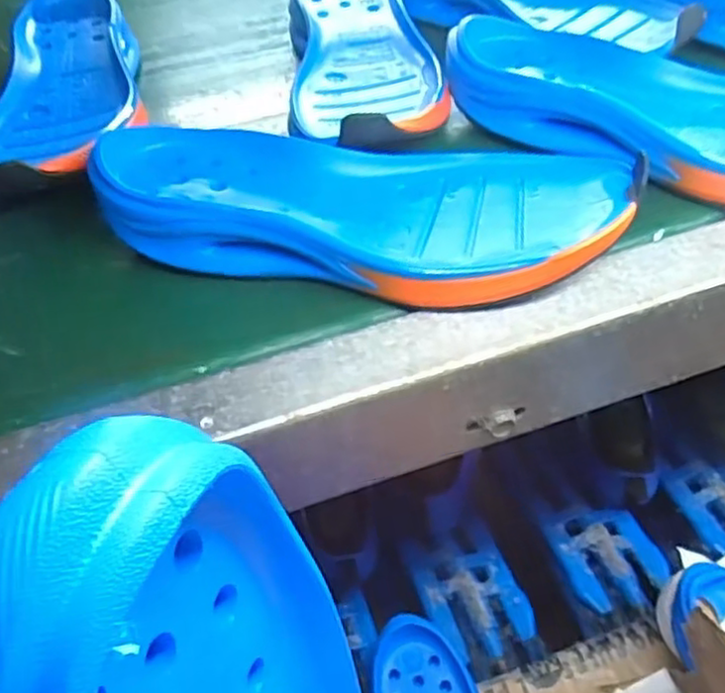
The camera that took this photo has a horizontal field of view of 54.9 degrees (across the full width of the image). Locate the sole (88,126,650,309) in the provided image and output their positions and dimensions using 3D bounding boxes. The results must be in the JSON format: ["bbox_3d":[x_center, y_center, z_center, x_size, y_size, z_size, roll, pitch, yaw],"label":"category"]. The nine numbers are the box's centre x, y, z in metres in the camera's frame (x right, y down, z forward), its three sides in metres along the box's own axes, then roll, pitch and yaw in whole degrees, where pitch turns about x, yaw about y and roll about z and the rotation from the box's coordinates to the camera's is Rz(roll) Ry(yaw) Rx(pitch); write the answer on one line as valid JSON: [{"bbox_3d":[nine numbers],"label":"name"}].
[{"bbox_3d":[-0.004,-0.075,0.361,0.268,0.038,0.108,5,49,9],"label":"sole"}]

